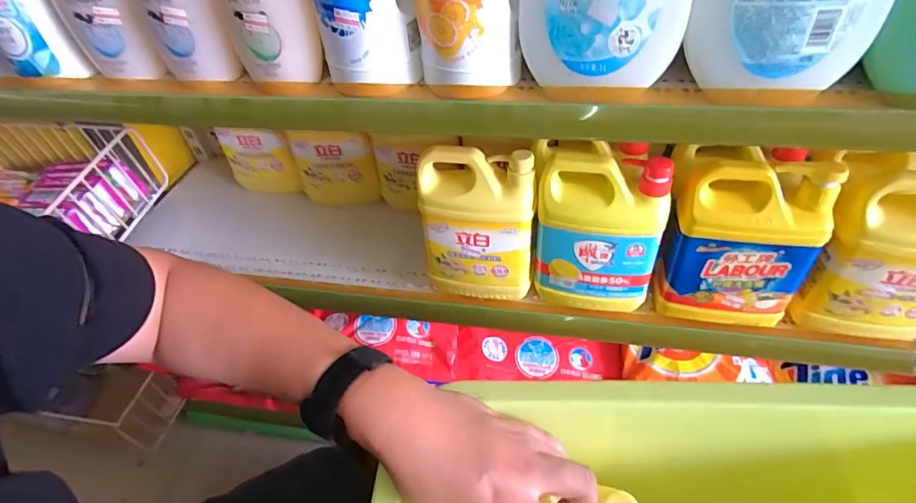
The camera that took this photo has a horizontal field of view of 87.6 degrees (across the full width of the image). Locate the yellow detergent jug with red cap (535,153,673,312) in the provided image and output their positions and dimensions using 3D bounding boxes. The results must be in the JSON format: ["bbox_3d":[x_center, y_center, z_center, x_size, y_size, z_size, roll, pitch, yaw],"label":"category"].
[{"bbox_3d":[0.173,-0.026,0.591,0.139,0.199,0.074,9,47,15],"label":"yellow detergent jug with red cap"}]

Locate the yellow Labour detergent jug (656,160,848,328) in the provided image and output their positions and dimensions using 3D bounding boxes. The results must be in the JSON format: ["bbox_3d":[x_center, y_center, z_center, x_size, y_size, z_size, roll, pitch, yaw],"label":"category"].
[{"bbox_3d":[0.328,-0.009,0.564,0.145,0.209,0.076,0,45,7],"label":"yellow Labour detergent jug"}]

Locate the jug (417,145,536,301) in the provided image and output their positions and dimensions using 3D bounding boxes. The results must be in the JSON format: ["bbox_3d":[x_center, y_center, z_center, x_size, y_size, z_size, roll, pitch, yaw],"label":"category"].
[{"bbox_3d":[0.027,-0.030,0.617,0.137,0.205,0.060,11,48,17],"label":"jug"}]

